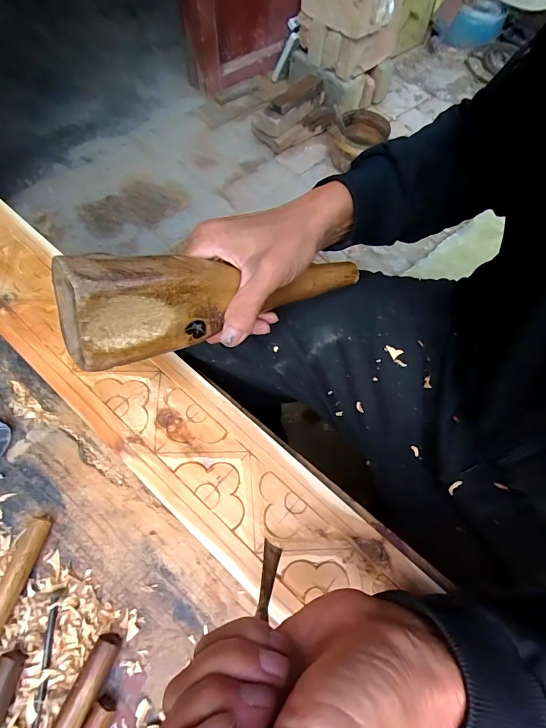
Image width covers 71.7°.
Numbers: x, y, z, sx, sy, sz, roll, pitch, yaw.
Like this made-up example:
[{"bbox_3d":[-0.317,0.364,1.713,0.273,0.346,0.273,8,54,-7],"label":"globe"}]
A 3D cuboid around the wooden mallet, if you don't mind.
[{"bbox_3d":[-0.023,-0.058,0.298,0.263,0.055,0.048,-17,63,-39],"label":"wooden mallet"}]

